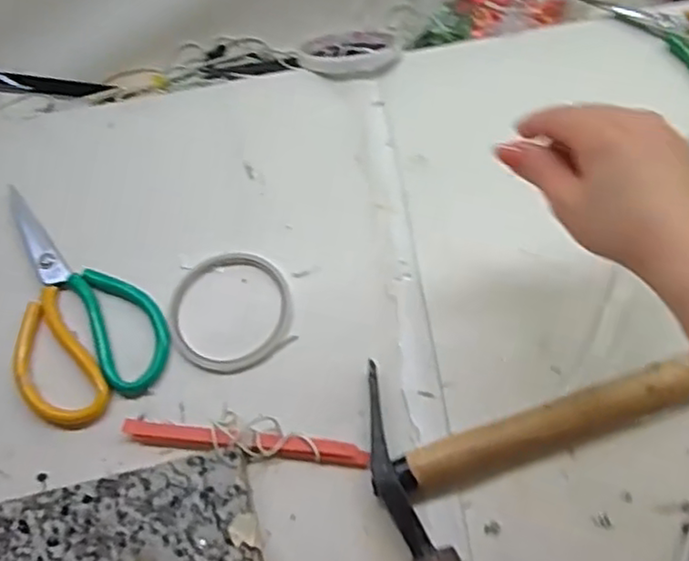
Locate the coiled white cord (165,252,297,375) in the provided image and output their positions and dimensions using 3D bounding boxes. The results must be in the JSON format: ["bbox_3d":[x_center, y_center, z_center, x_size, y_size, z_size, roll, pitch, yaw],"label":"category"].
[{"bbox_3d":[-0.083,0.021,0.482,0.089,0.006,0.088,-23,69,-7],"label":"coiled white cord"}]

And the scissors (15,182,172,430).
[{"bbox_3d":[-0.206,0.011,0.487,0.100,0.014,0.189,-33,71,-11],"label":"scissors"}]

